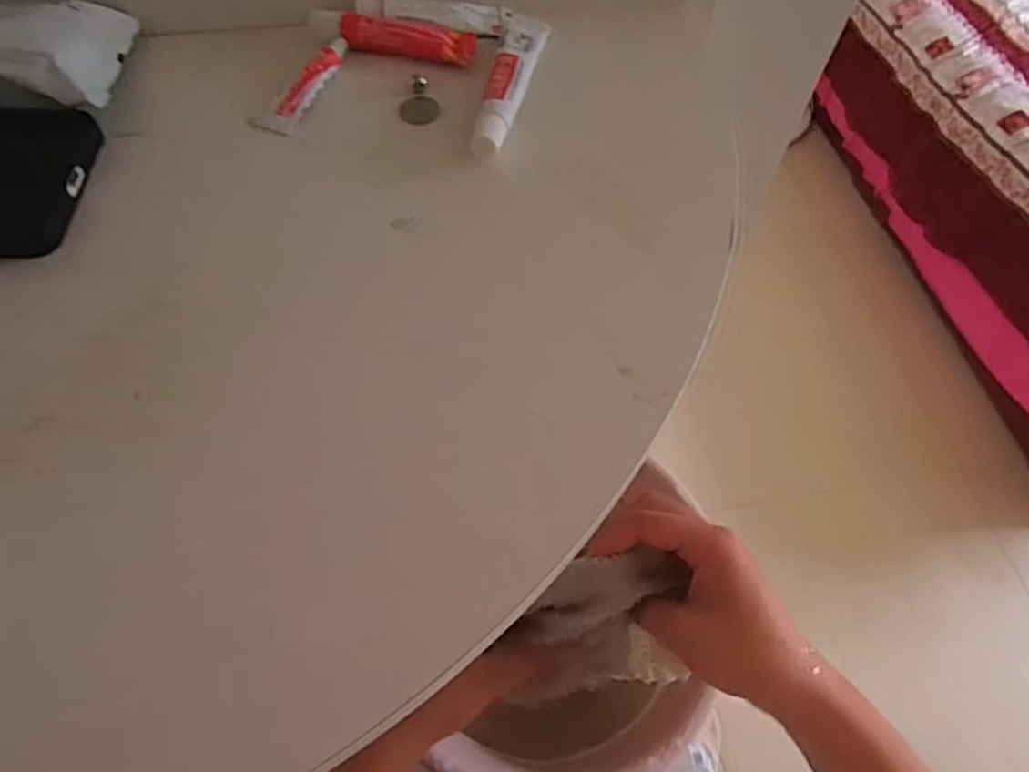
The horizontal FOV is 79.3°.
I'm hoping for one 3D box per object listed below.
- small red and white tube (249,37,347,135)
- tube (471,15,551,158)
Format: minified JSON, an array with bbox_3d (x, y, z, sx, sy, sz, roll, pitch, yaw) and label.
[{"bbox_3d":[-0.096,-0.142,0.293,0.017,0.005,0.064,32,71,-1],"label":"small red and white tube"},{"bbox_3d":[-0.001,-0.148,0.295,0.020,0.012,0.108,10,59,4],"label":"tube"}]

